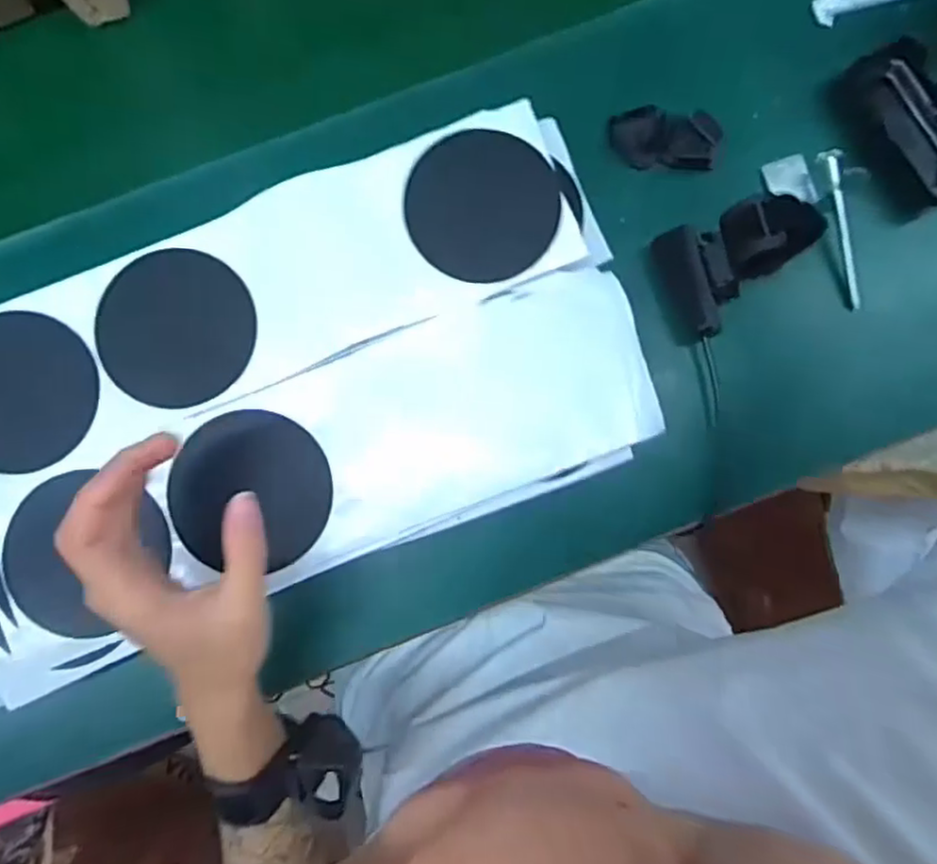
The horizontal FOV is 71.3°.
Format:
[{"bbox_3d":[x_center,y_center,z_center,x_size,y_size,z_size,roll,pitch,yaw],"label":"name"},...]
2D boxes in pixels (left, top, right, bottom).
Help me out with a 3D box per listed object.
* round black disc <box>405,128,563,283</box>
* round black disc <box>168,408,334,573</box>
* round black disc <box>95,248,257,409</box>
[{"bbox_3d":[0.009,-0.138,0.402,0.091,0.004,0.087,-1,99,-9],"label":"round black disc"},{"bbox_3d":[-0.127,0.036,0.380,0.091,0.007,0.089,0,85,0],"label":"round black disc"},{"bbox_3d":[-0.174,-0.062,0.388,0.090,0.008,0.088,0,85,0],"label":"round black disc"}]

